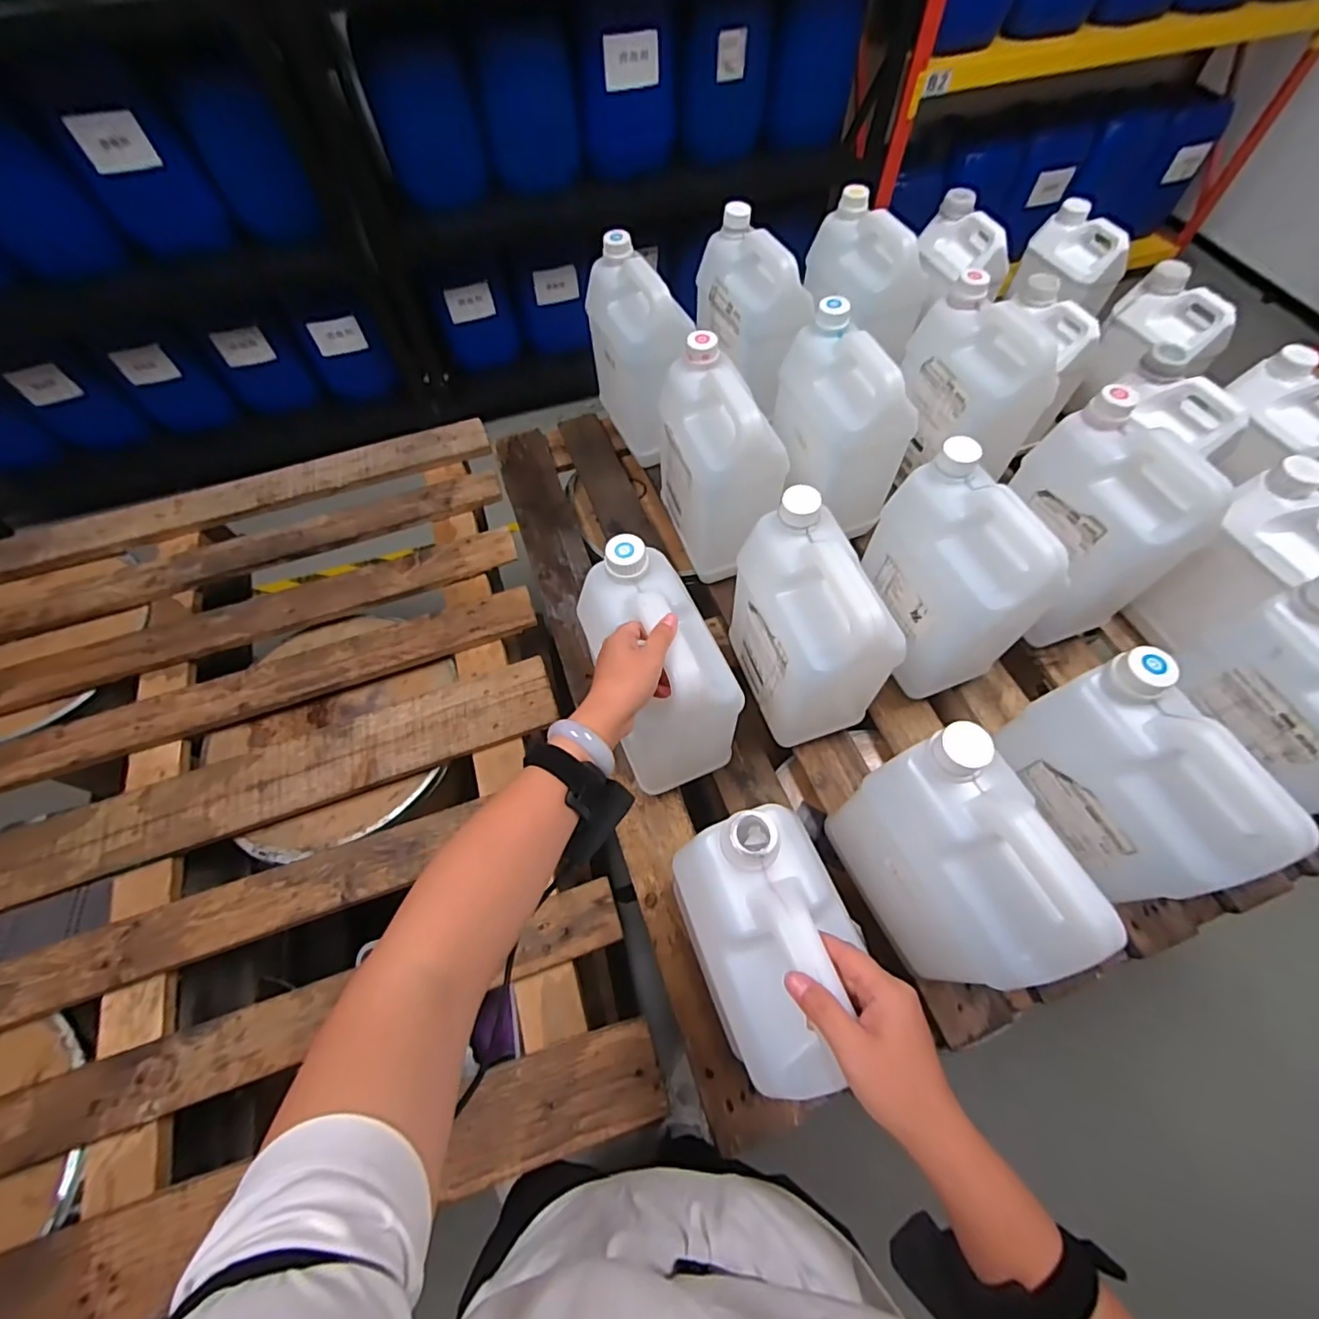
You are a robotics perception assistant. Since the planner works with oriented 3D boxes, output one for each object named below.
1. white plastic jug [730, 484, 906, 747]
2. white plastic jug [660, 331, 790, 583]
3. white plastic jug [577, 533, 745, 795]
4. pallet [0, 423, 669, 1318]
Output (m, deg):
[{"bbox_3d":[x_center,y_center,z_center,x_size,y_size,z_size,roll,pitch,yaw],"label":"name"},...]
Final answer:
[{"bbox_3d":[0.166,-0.034,0.657,0.118,0.259,0.186,-21,63,-9],"label":"white plastic jug"},{"bbox_3d":[0.074,-0.263,0.777,0.109,0.255,0.193,-21,63,-9],"label":"white plastic jug"},{"bbox_3d":[-0.001,0.015,0.638,0.112,0.261,0.184,-21,63,-9],"label":"white plastic jug"},{"bbox_3d":[-0.687,0.185,0.839,1.174,0.154,1.137,-17,63,-7],"label":"pallet"}]

